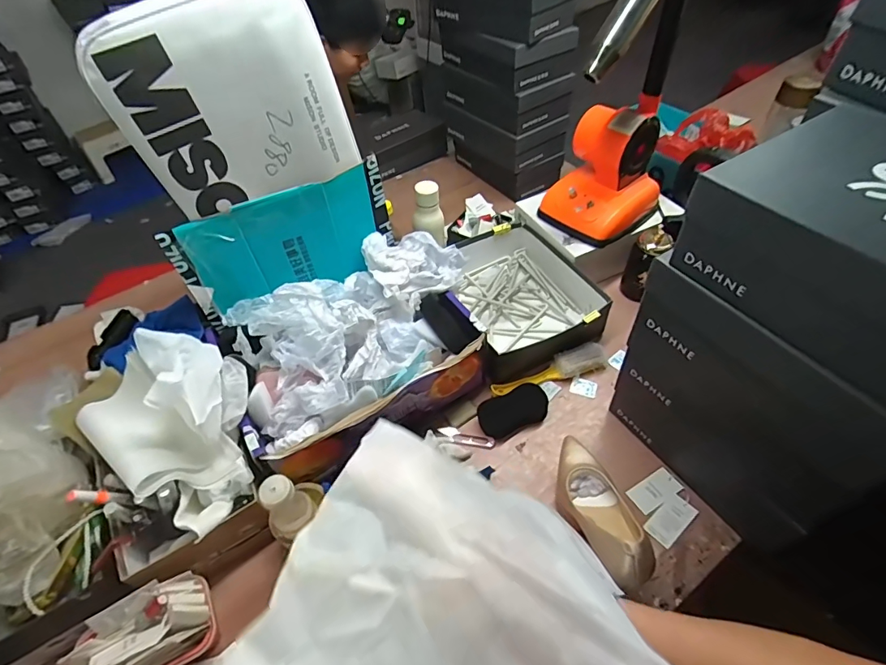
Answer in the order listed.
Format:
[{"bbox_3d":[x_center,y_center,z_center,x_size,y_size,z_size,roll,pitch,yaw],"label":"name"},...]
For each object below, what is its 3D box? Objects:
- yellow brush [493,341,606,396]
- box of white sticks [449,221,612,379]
[{"bbox_3d":[0.197,0.074,0.858,0.226,0.032,0.051,-18,51,-11],"label":"yellow brush"},{"bbox_3d":[0.141,-0.087,0.974,0.267,0.108,0.358,-18,51,-11],"label":"box of white sticks"}]

